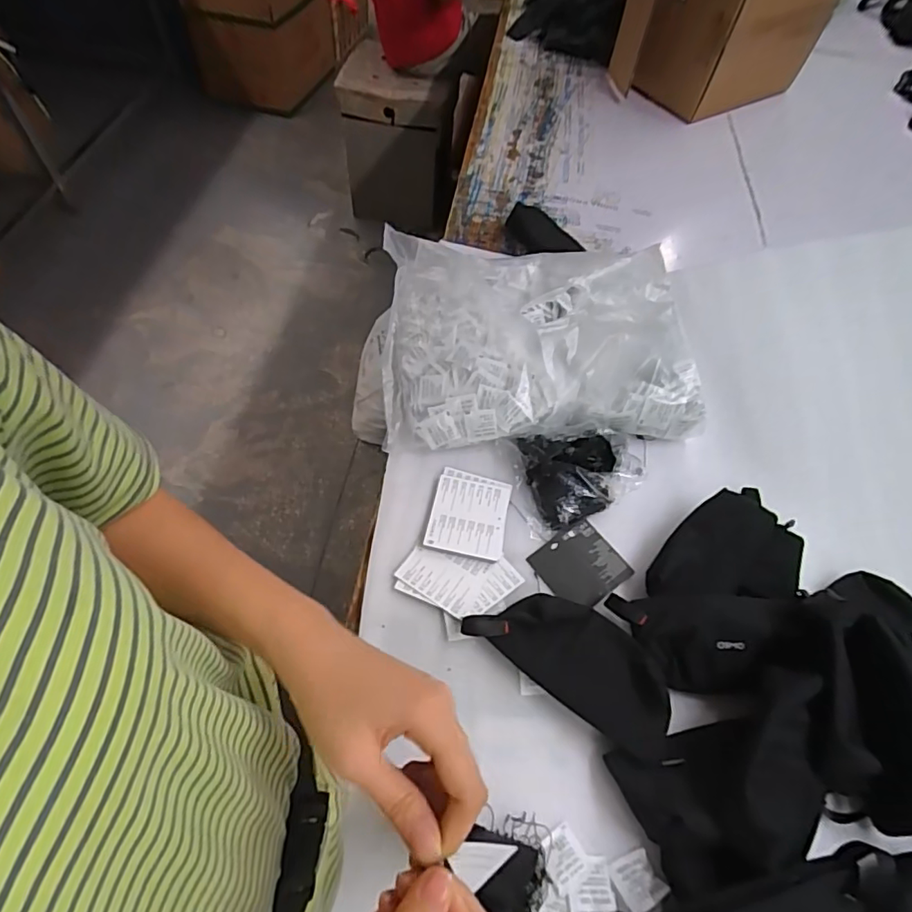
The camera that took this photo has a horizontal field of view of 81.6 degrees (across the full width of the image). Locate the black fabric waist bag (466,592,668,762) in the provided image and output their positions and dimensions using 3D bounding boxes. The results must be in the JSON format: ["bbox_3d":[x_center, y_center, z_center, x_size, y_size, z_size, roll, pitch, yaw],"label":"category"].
[{"bbox_3d":[0.123,0.203,0.548,0.206,0.032,0.096,33,61,16],"label":"black fabric waist bag"}]

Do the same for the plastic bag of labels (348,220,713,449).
[{"bbox_3d":[0.114,-0.181,0.747,0.425,0.089,0.360,2,58,-3],"label":"plastic bag of labels"}]

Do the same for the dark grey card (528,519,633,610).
[{"bbox_3d":[0.149,0.131,0.628,0.093,0.007,0.090,-34,68,-19],"label":"dark grey card"}]

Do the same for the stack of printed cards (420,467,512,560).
[{"bbox_3d":[0.016,0.069,0.646,0.092,0.012,0.111,11,58,3],"label":"stack of printed cards"}]

